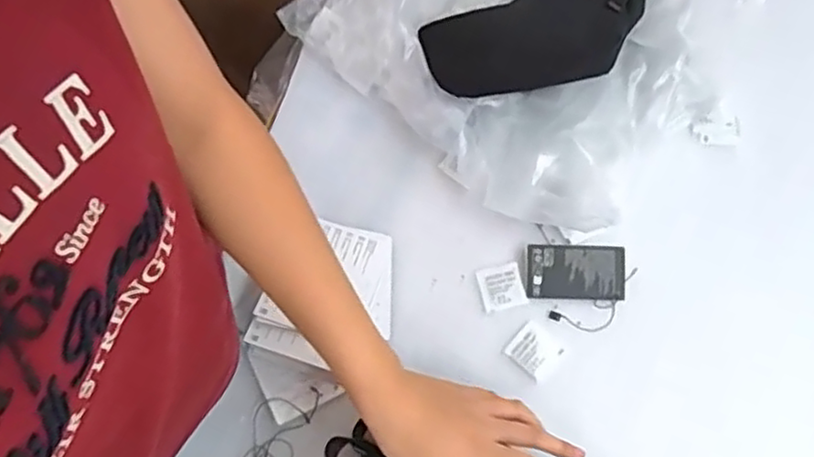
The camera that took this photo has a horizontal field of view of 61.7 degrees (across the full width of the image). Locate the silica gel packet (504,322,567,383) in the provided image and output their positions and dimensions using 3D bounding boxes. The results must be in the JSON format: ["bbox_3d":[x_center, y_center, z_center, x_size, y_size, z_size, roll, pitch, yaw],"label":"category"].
[{"bbox_3d":[0.112,0.107,0.600,0.040,0.008,0.040,-42,75,-14],"label":"silica gel packet"}]

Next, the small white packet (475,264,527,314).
[{"bbox_3d":[0.086,0.054,0.621,0.039,0.007,0.037,-13,70,-5],"label":"small white packet"}]

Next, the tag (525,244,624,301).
[{"bbox_3d":[0.152,0.040,0.619,0.086,0.004,0.049,1,85,2],"label":"tag"}]

